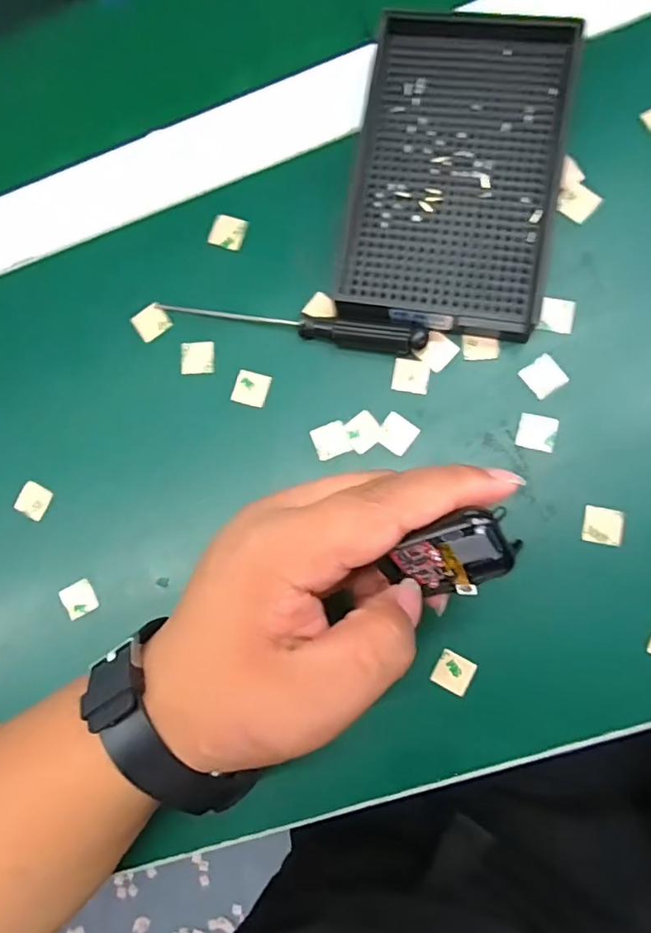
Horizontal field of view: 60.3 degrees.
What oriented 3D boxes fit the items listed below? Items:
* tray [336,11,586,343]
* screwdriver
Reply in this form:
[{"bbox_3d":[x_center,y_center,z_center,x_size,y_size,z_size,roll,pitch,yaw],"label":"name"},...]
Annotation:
[{"bbox_3d":[0.059,-0.131,0.256,0.089,0.022,0.139,9,86,8],"label":"tray"},{"bbox_3d":[-0.018,-0.066,0.264,0.129,0.014,0.011,11,86,8],"label":"screwdriver"}]

